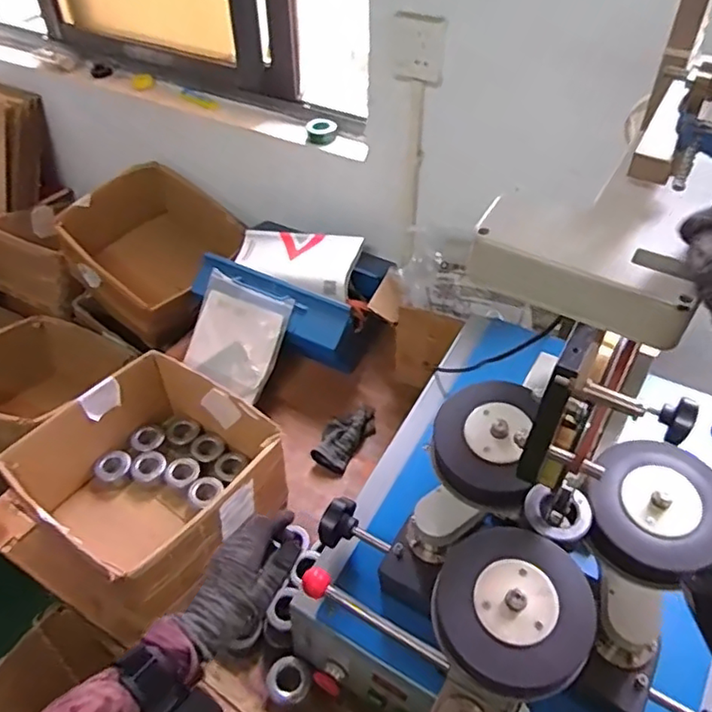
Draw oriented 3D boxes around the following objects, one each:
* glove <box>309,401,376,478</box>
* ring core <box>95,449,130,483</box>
[{"bbox_3d":[-0.020,0.146,1.156,0.078,0.038,0.164,24,50,23],"label":"glove"},{"bbox_3d":[-0.431,0.196,1.068,0.062,0.013,0.052,-25,77,-14],"label":"ring core"}]

